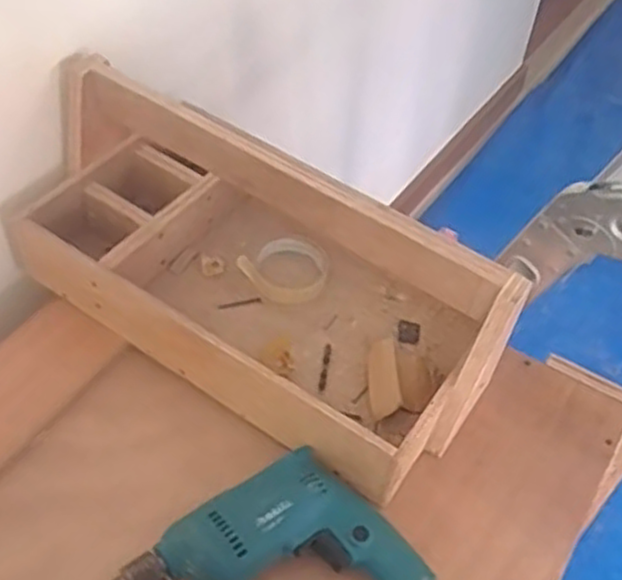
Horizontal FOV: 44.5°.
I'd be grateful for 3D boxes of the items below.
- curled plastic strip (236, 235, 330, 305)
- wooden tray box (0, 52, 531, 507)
[{"bbox_3d":[-0.024,-0.025,0.871,0.091,0.018,0.087,34,55,24],"label":"curled plastic strip"},{"bbox_3d":[-0.046,-0.038,0.787,0.498,0.207,0.273,30,53,21],"label":"wooden tray box"}]

